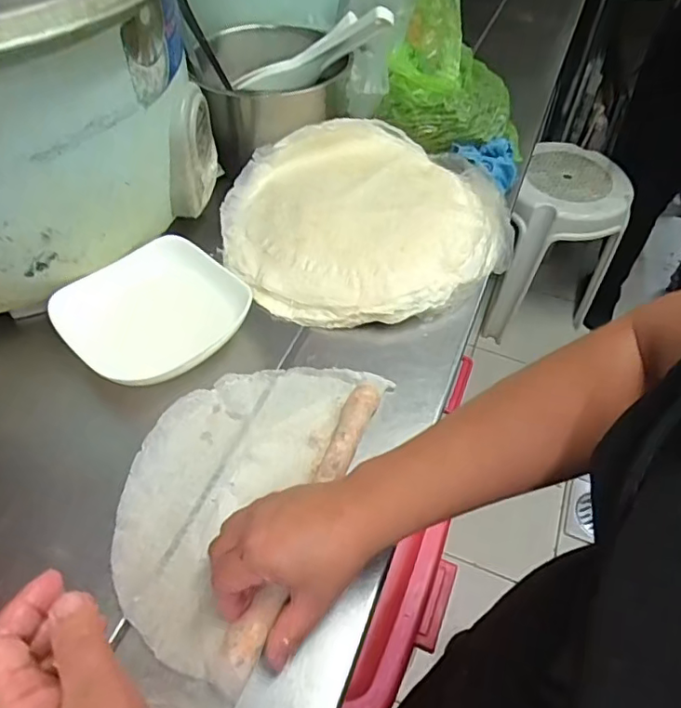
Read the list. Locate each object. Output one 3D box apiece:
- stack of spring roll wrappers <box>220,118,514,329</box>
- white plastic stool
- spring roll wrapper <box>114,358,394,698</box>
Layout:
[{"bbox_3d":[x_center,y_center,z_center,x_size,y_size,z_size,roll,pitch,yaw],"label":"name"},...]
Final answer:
[{"bbox_3d":[0.027,-0.149,0.597,0.284,0.060,0.262,-23,56,-19],"label":"stack of spring roll wrappers"},{"bbox_3d":[0.589,-0.285,1.512,0.270,0.413,0.339,18,53,13],"label":"white plastic stool"},{"bbox_3d":[-0.079,0.090,0.427,0.152,0.022,0.250,20,53,13],"label":"spring roll wrapper"}]

